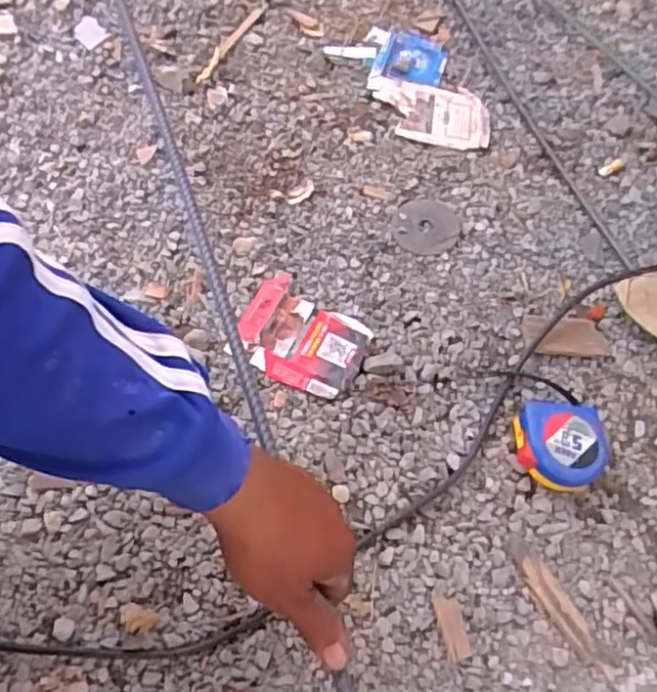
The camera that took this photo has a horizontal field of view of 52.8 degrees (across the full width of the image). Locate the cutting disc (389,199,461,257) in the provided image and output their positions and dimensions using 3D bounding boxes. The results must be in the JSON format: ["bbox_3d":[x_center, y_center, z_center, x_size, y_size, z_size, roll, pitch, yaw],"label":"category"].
[{"bbox_3d":[0.095,-0.117,0.649,0.065,0.004,0.063,1,65,-1],"label":"cutting disc"}]

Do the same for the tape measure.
[{"bbox_3d":[0.189,0.080,0.541,0.071,0.038,0.069,7,63,1],"label":"tape measure"}]

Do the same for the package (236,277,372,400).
[{"bbox_3d":[-0.025,-0.008,0.585,0.115,0.013,0.084,33,66,13],"label":"package"}]

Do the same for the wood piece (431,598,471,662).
[{"bbox_3d":[0.092,0.208,0.489,0.019,0.004,0.043,-12,64,-9],"label":"wood piece"}]

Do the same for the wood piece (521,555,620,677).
[{"bbox_3d":[0.178,0.201,0.496,0.019,0.004,0.094,-31,68,-17],"label":"wood piece"}]

